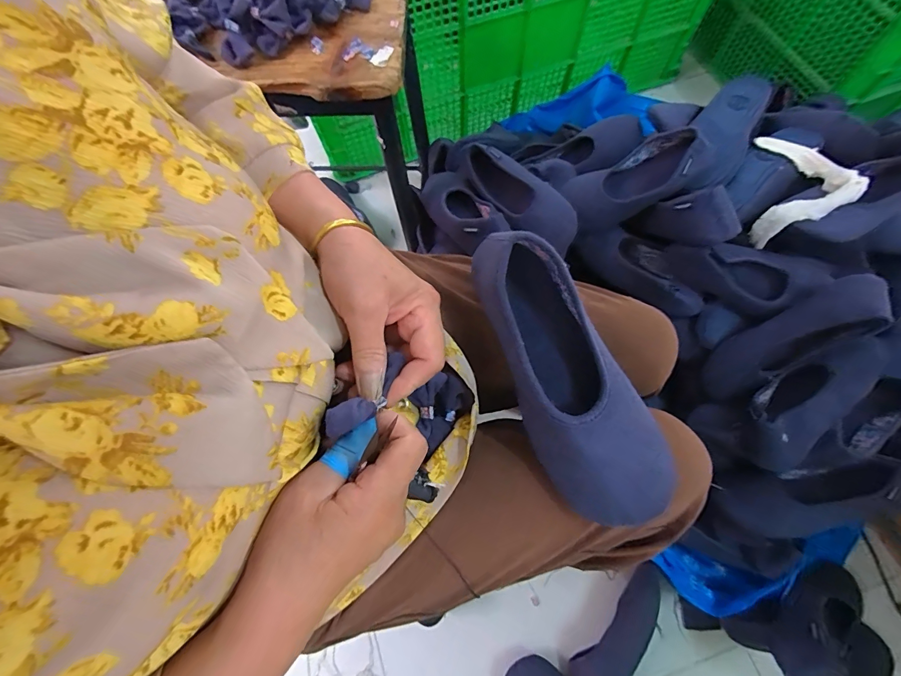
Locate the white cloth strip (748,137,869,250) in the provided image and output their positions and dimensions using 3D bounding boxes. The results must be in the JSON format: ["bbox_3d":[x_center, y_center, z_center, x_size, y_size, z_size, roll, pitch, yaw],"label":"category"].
[{"bbox_3d":[0.538,-0.241,0.602,0.096,0.096,0.180,6,71,5],"label":"white cloth strip"}]

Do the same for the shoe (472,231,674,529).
[{"bbox_3d":[0.094,0.021,0.304,0.094,0.067,0.235,-17,71,-3],"label":"shoe"}]

